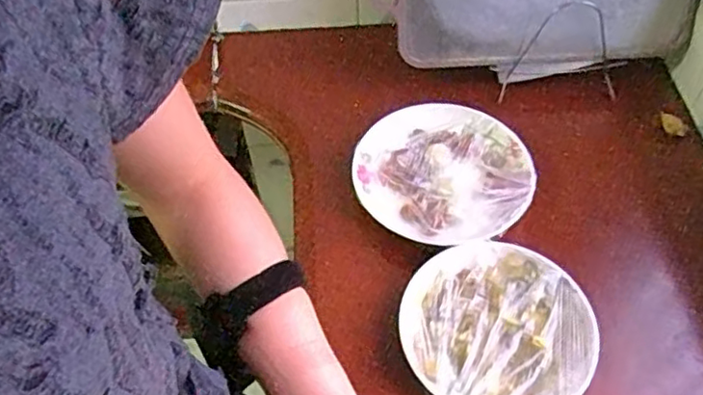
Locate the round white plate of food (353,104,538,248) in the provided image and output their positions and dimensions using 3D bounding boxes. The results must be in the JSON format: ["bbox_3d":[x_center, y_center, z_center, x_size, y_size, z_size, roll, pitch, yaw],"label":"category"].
[{"bbox_3d":[0.105,-0.031,0.687,0.187,0.027,0.172,-2,54,2],"label":"round white plate of food"}]

